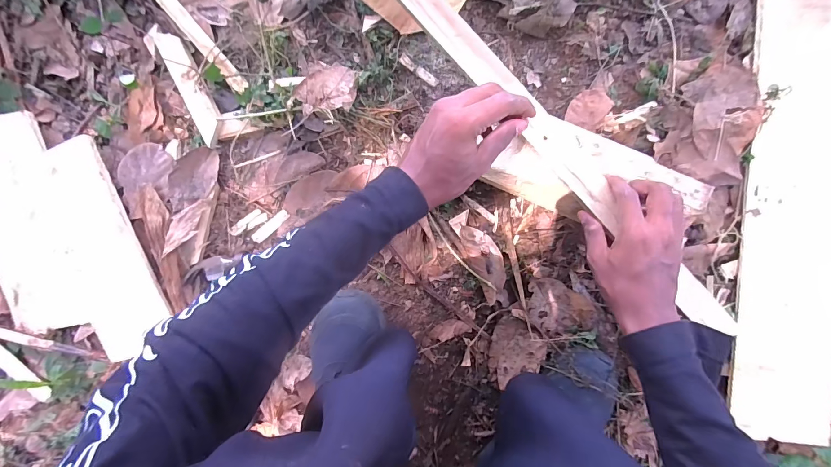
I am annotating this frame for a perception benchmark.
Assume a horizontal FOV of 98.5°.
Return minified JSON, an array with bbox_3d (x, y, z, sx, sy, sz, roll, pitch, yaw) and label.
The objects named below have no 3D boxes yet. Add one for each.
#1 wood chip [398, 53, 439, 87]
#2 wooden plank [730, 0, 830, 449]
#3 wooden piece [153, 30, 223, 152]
[{"bbox_3d":[0.004,-0.209,0.459,0.056,0.005,0.012,32,98,-11],"label":"wood chip"},{"bbox_3d":[0.459,-0.031,0.423,0.124,0.014,0.579,-2,96,5],"label":"wooden plank"},{"bbox_3d":[-0.300,-0.197,0.480,0.036,0.017,0.159,-23,93,7],"label":"wooden piece"}]

